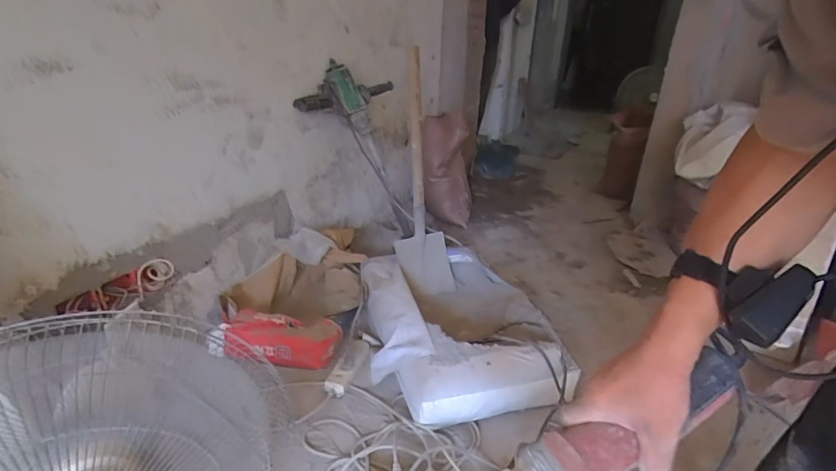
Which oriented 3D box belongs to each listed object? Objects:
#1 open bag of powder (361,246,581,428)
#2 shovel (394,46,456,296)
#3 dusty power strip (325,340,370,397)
[{"bbox_3d":[0.098,0.229,1.197,0.456,0.132,0.602,-4,26,-11],"label":"open bag of powder"},{"bbox_3d":[0.041,-0.140,1.322,0.194,0.706,0.167,5,26,6],"label":"shovel"},{"bbox_3d":[-0.175,0.332,1.110,0.054,0.024,0.181,10,27,15],"label":"dusty power strip"}]

